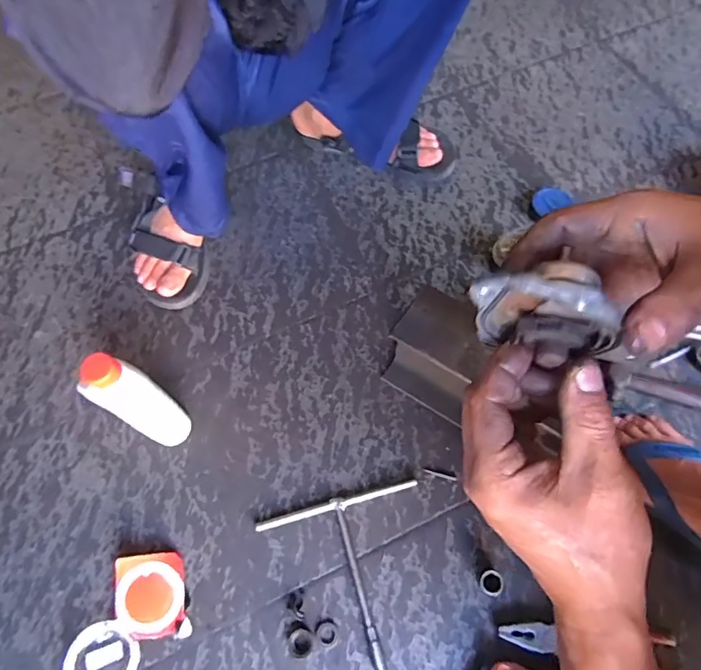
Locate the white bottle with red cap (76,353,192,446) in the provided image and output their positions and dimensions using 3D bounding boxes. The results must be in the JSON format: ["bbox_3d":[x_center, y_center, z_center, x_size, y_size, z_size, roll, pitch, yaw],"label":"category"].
[{"bbox_3d":[-0.225,0.074,0.534,0.047,0.200,0.052,26,69,12],"label":"white bottle with red cap"}]

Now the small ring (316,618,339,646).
[{"bbox_3d":[-0.025,0.318,0.530,0.023,0.004,0.024,0,66,1],"label":"small ring"}]

